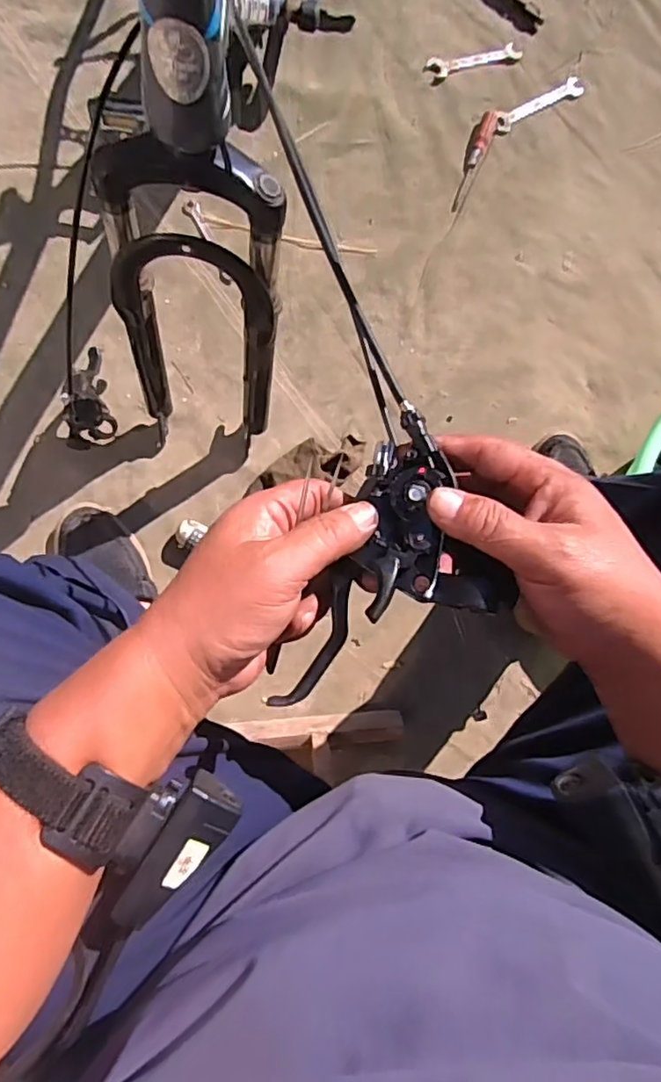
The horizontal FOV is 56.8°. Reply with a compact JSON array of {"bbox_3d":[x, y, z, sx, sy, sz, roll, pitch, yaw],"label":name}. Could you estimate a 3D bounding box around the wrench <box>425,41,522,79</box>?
[{"bbox_3d":[0.209,-0.693,0.877,0.150,0.005,0.030,-19,92,-9],"label":"wrench"}]

